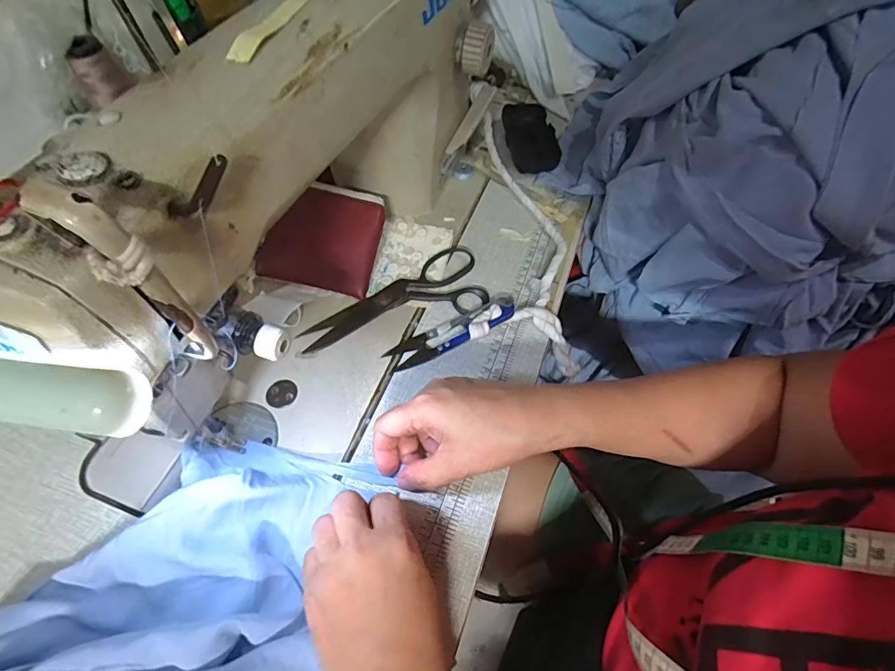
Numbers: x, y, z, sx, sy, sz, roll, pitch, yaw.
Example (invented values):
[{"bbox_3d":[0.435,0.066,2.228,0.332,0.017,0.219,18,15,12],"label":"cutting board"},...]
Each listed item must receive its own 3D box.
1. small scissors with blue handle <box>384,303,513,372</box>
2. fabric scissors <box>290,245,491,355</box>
[{"bbox_3d":[0.004,-0.003,0.406,0.114,0.012,0.025,-23,60,-15],"label":"small scissors with blue handle"},{"bbox_3d":[-0.049,-0.034,0.426,0.167,0.008,0.069,-19,59,-12],"label":"fabric scissors"}]

